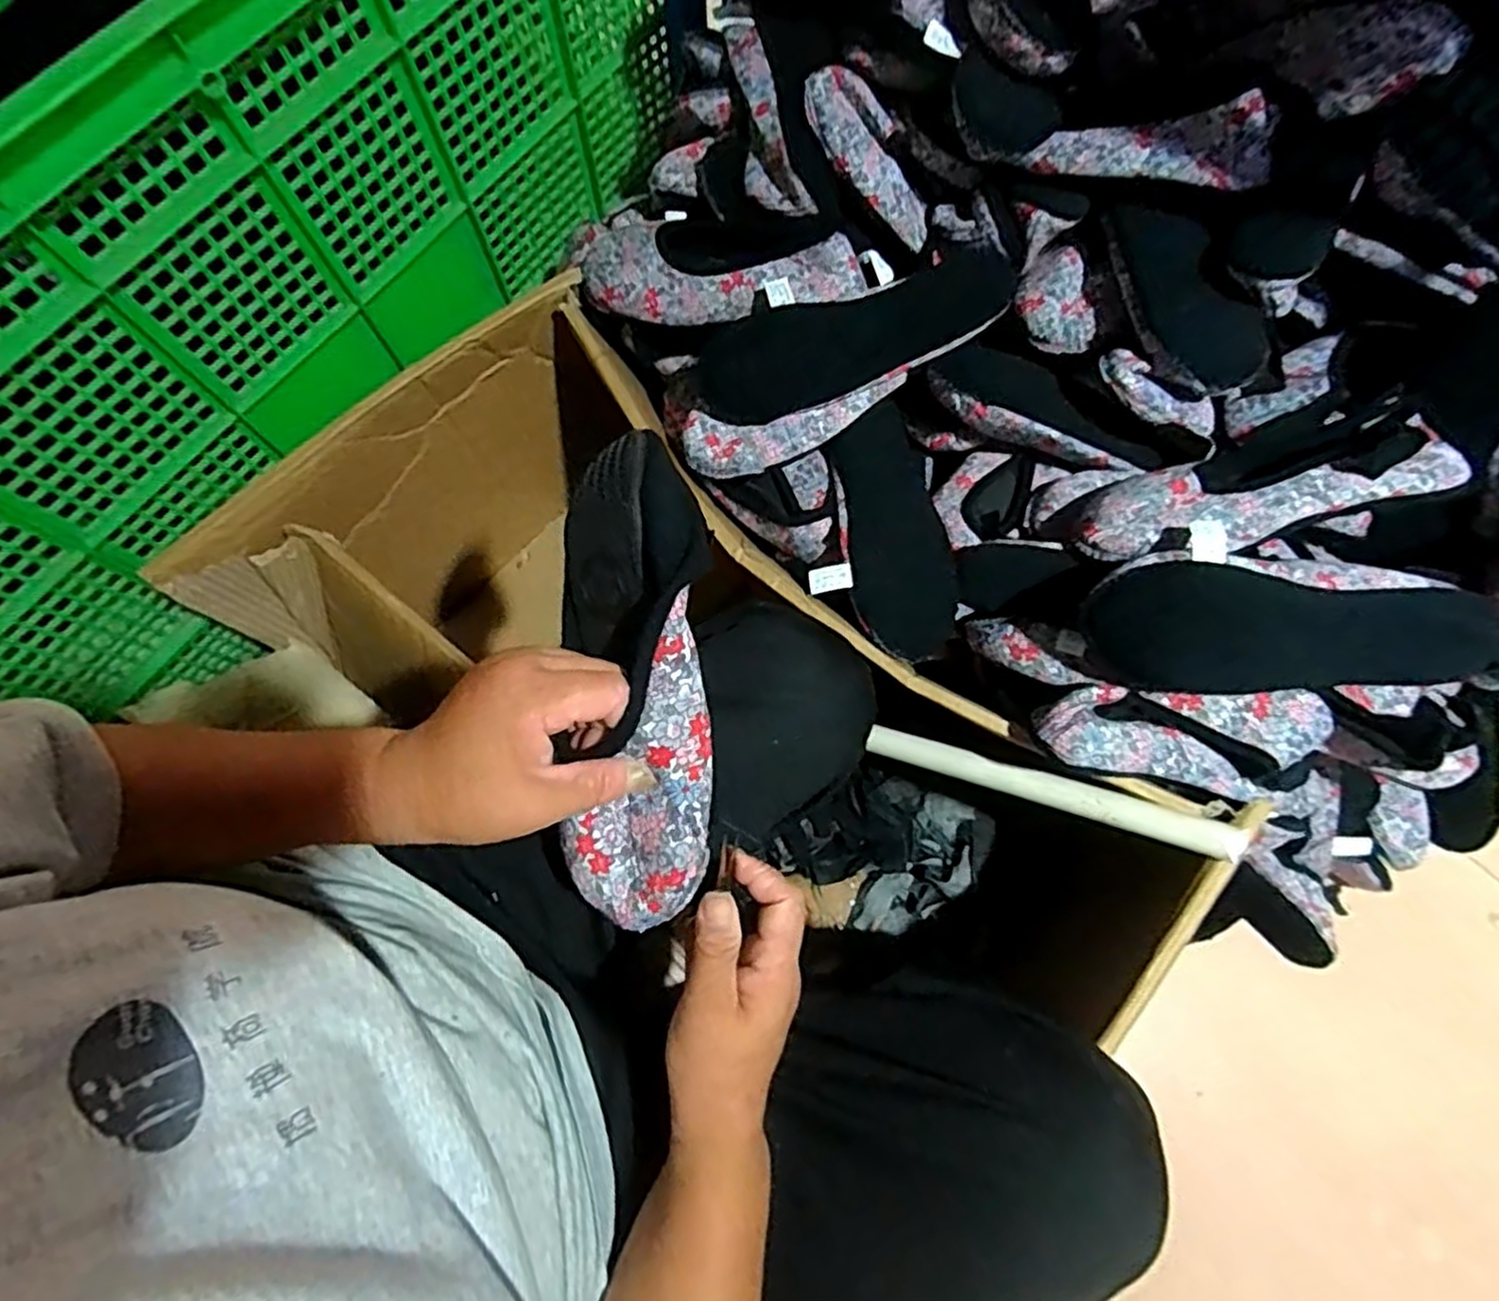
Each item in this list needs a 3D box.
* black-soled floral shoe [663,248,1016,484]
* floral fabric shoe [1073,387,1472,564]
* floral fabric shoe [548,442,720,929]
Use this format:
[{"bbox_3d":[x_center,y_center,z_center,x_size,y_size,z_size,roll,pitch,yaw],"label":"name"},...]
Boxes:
[{"bbox_3d":[0.070,-0.243,0.636,0.306,0.063,0.127,-22,74,13],"label":"black-soled floral shoe"},{"bbox_3d":[0.372,-0.119,0.548,0.246,0.064,0.094,-17,75,-5],"label":"floral fabric shoe"},{"bbox_3d":[-0.057,0.016,0.370,0.077,0.059,0.236,-3,88,-1],"label":"floral fabric shoe"}]

